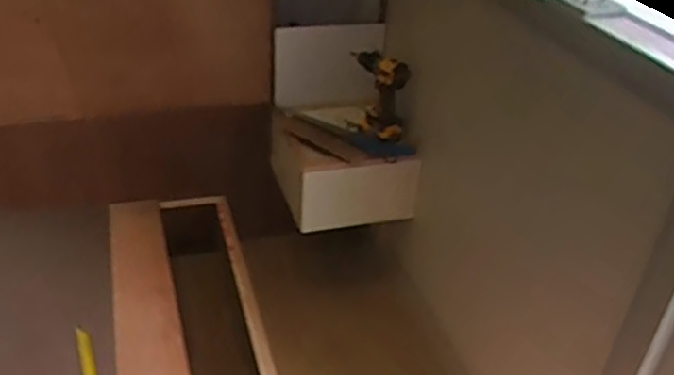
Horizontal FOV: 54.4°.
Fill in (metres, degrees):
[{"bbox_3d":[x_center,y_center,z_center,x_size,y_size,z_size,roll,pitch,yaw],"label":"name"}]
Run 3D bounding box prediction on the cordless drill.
[{"bbox_3d":[0.110,-0.257,1.859,0.171,0.219,0.098,8,33,6],"label":"cordless drill"}]

